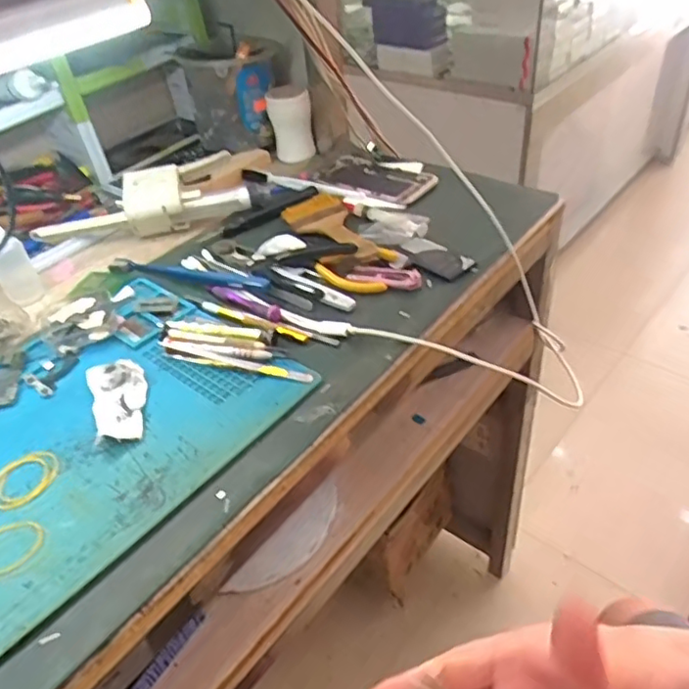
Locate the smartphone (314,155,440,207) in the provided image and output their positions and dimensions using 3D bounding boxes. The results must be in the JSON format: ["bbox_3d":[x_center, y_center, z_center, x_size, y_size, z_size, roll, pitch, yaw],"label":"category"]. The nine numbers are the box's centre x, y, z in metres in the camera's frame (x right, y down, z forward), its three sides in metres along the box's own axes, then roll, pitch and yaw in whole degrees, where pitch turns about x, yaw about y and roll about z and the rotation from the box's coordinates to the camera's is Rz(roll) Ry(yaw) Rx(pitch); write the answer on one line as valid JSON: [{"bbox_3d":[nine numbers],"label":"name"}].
[{"bbox_3d":[0.035,-0.194,0.723,0.143,0.009,0.074,21,49,30],"label":"smartphone"}]

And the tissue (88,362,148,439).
[{"bbox_3d":[-0.173,0.042,0.472,0.042,0.016,0.078,-19,42,-13],"label":"tissue"}]

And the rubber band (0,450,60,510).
[{"bbox_3d":[-0.226,0.093,0.429,0.043,0.004,0.049,27,51,33],"label":"rubber band"}]

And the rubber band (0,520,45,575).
[{"bbox_3d":[-0.216,0.128,0.387,0.049,0.004,0.037,-14,41,-7],"label":"rubber band"}]

